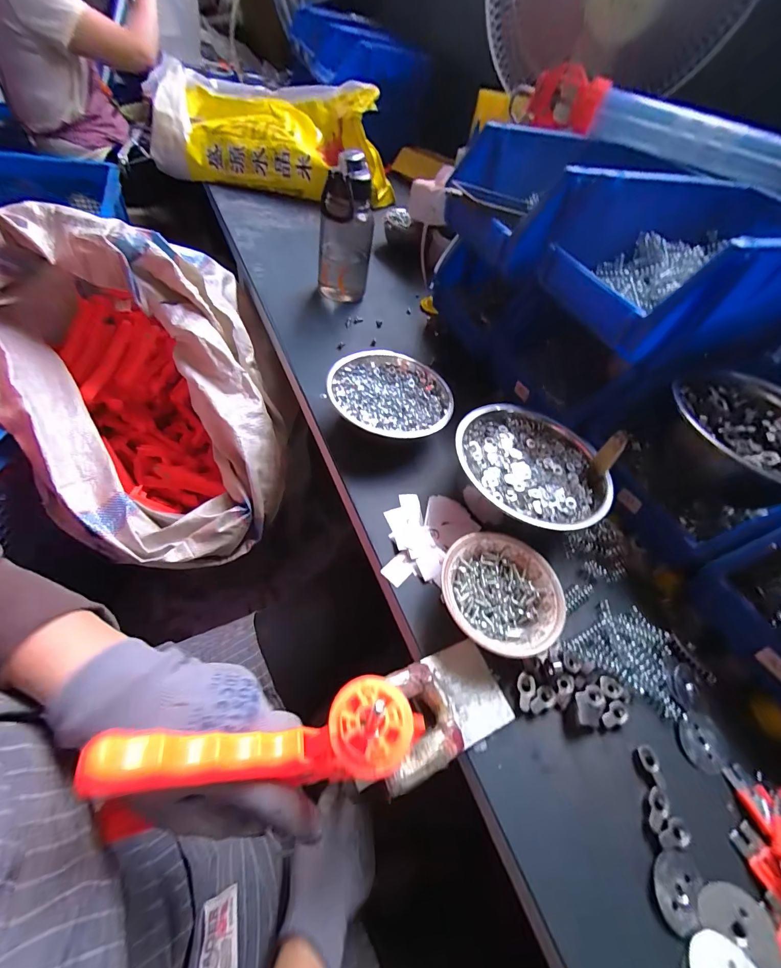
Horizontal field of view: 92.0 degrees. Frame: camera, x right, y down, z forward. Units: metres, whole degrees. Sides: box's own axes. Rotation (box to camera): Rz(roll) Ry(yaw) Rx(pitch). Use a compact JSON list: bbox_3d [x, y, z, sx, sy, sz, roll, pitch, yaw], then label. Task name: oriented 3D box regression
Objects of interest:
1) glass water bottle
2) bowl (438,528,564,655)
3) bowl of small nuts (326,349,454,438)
[{"bbox_3d":[-0.083,-0.443,0.674,0.099,0.206,0.071,2,53,-3],"label":"glass water bottle"},{"bbox_3d":[0.109,0.114,0.383,0.116,0.047,0.119,6,52,-8],"label":"bowl"},{"bbox_3d":[-0.001,-0.115,0.530,0.162,0.062,0.172,6,52,-8],"label":"bowl of small nuts"}]

